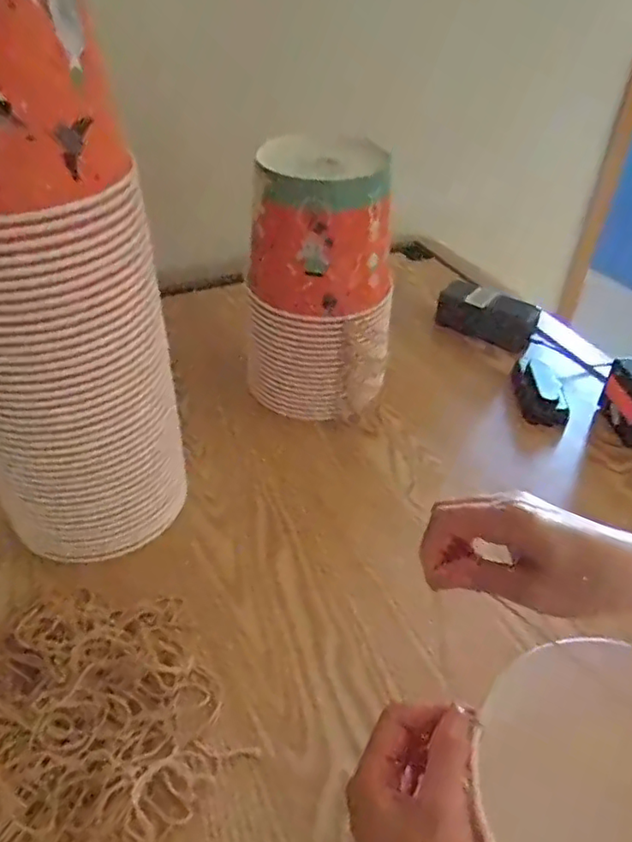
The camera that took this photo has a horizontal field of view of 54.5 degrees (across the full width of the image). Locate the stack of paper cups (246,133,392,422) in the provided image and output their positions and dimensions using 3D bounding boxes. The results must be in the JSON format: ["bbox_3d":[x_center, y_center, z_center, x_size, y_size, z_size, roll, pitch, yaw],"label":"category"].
[{"bbox_3d":[0.005,-0.145,0.659,0.148,0.279,0.118,8,40,7],"label":"stack of paper cups"}]

